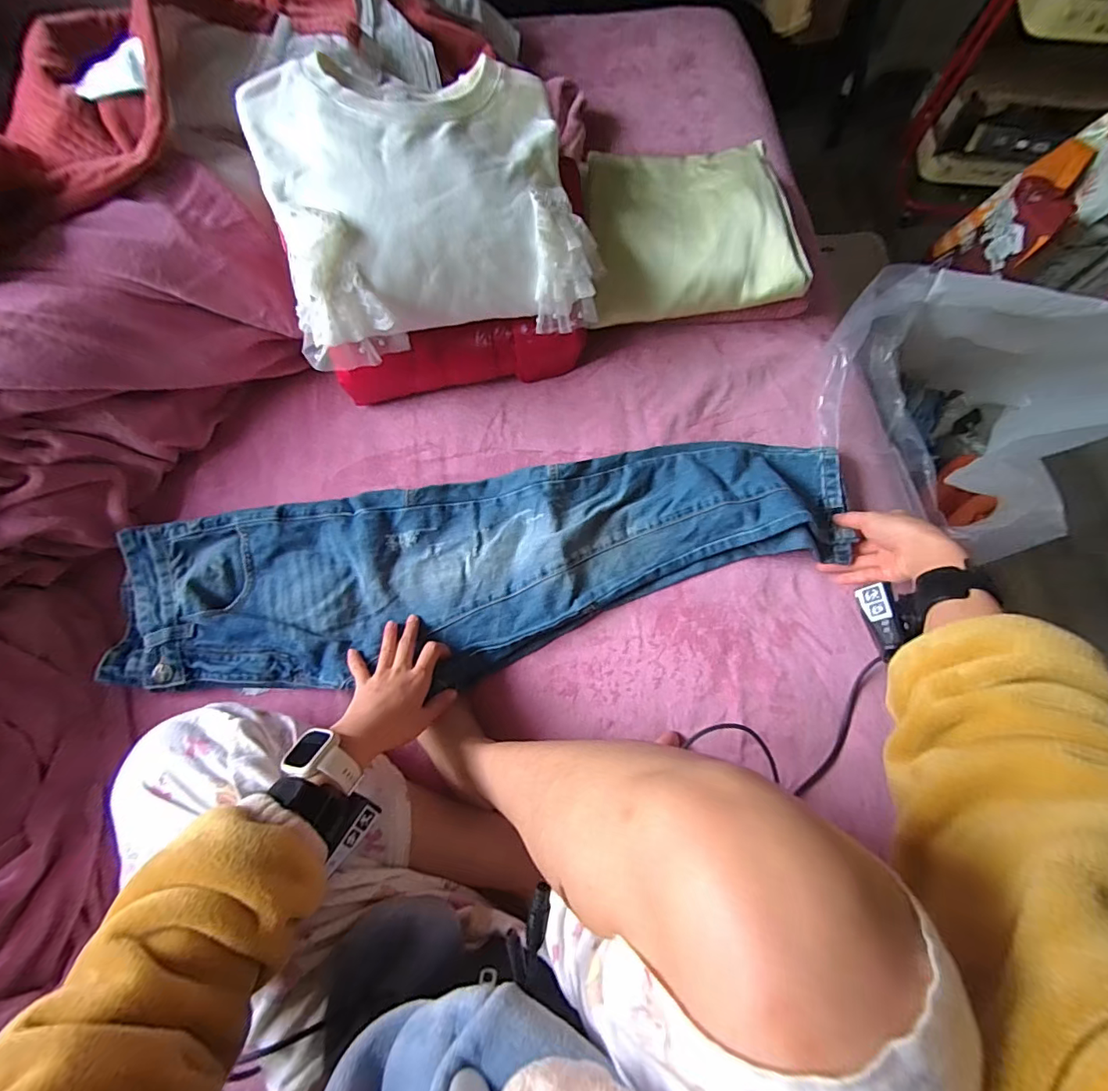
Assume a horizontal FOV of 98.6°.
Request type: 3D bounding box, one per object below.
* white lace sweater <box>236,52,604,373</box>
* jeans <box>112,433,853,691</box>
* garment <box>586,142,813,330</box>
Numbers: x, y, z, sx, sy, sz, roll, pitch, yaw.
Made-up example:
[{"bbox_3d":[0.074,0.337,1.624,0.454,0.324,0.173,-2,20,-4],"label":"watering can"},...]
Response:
[{"bbox_3d":[-0.130,-0.369,0.521,0.324,0.128,0.265,-11,75,-3],"label":"white lace sweater"},{"bbox_3d":[-0.071,0.015,0.562,0.842,0.062,0.228,-11,75,-2],"label":"jeans"},{"bbox_3d":[0.173,-0.414,0.621,0.264,0.064,0.230,-6,75,-1],"label":"garment"}]

